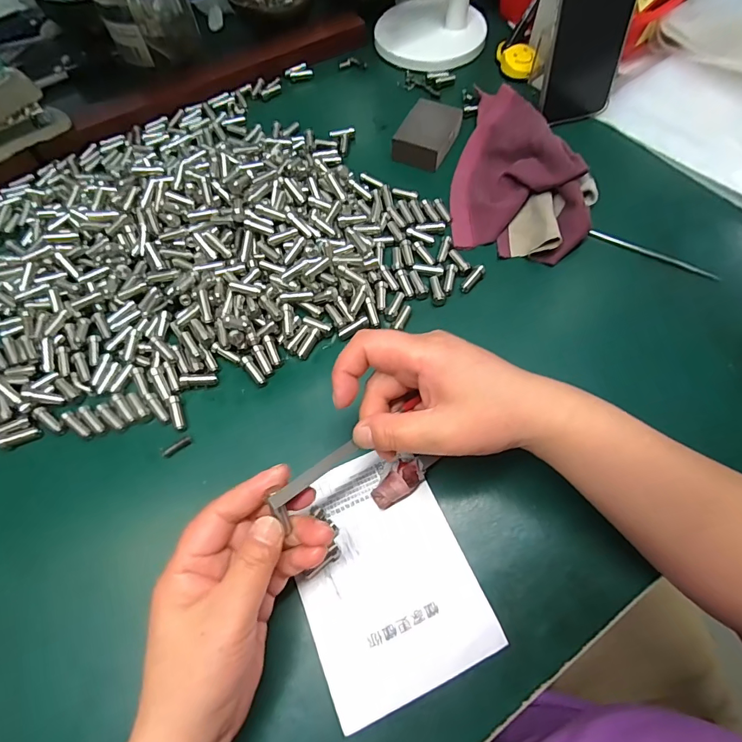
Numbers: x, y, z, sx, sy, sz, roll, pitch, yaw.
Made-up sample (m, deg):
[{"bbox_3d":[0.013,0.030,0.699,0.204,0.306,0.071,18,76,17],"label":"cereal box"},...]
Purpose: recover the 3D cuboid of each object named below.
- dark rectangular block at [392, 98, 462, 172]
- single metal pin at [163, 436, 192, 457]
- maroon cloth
[{"bbox_3d":[0.057,-0.240,0.421,0.050,0.024,0.066,24,67,13],"label":"dark rectangular block"},{"bbox_3d":[-0.143,0.057,0.314,0.021,0.006,0.005,-34,68,-14],"label":"single metal pin"},{"bbox_3d":[0.146,-0.201,0.397,0.122,0.037,0.205,11,65,7],"label":"maroon cloth"}]

